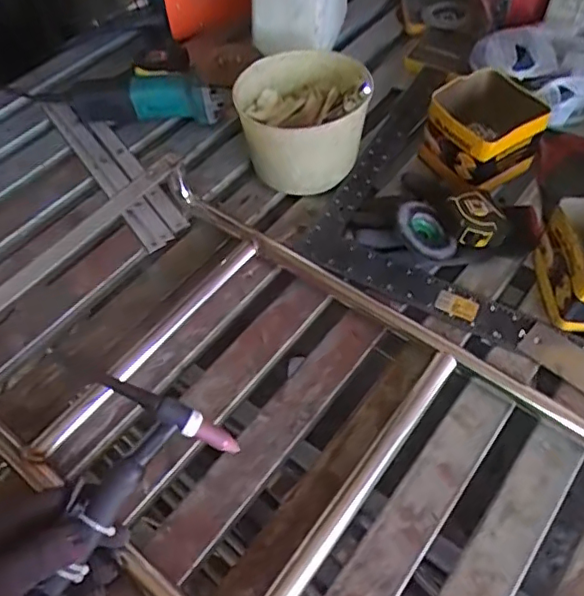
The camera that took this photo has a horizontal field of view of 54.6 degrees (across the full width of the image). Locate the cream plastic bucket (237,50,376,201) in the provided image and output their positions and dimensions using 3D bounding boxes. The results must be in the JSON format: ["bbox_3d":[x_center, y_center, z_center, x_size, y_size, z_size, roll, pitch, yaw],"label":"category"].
[{"bbox_3d":[0.016,-0.229,0.742,0.161,0.112,0.172,9,55,7],"label":"cream plastic bucket"}]

